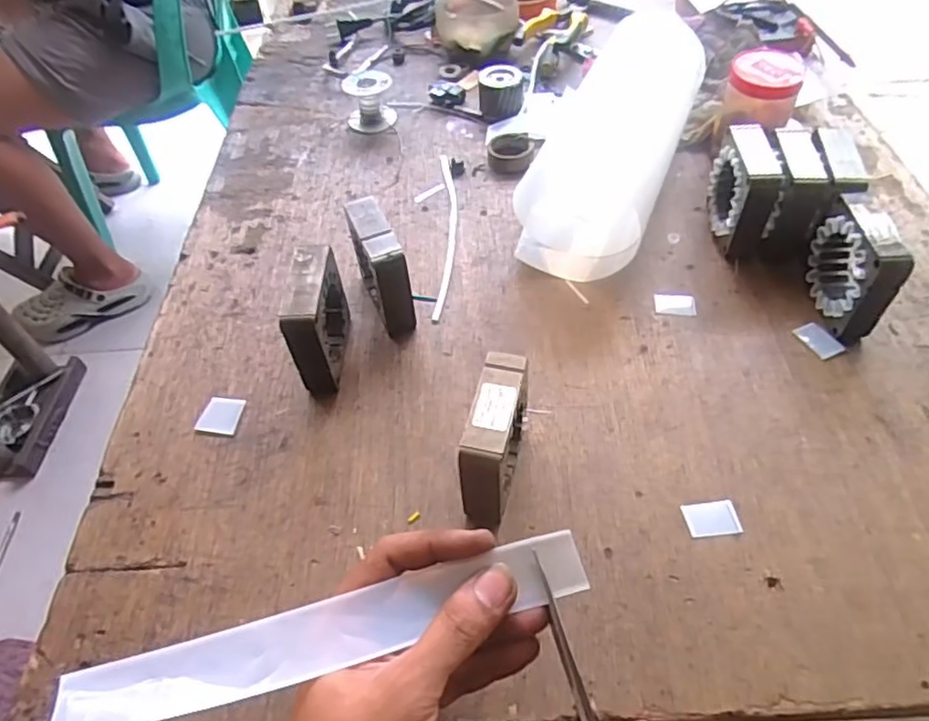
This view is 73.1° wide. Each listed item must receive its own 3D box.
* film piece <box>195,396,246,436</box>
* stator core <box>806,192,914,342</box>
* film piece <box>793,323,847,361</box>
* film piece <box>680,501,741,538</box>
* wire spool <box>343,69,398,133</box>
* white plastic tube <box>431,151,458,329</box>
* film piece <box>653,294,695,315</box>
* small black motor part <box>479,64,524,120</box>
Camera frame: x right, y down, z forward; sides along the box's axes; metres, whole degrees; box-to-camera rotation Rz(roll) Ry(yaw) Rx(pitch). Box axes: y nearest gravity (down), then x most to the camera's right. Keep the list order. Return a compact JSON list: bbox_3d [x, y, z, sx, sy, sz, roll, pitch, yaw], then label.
[{"bbox_3d":[-0.166,0.037,0.427,0.027,0.005,0.029,2,52,6],"label":"film piece"},{"bbox_3d":[0.263,-0.064,0.429,0.022,0.077,0.076,-3,51,2],"label":"stator core"},{"bbox_3d":[0.247,-0.014,0.438,0.019,0.004,0.031,-30,58,-7],"label":"film piece"},{"bbox_3d":[0.143,0.091,0.362,0.030,0.004,0.020,-6,51,-1],"label":"film piece"},{"bbox_3d":[-0.097,-0.265,0.637,0.047,0.044,0.050,-2,51,3],"label":"wire spool"},{"bbox_3d":[-0.015,-0.112,0.532,0.017,0.004,0.206,-2,51,3],"label":"white plastic tube"},{"bbox_3d":[0.157,-0.043,0.467,0.029,0.004,0.020,6,52,9],"label":"film piece"},{"bbox_3d":[0.037,-0.273,0.634,0.043,0.034,0.045,-2,51,3],"label":"small black motor part"}]

